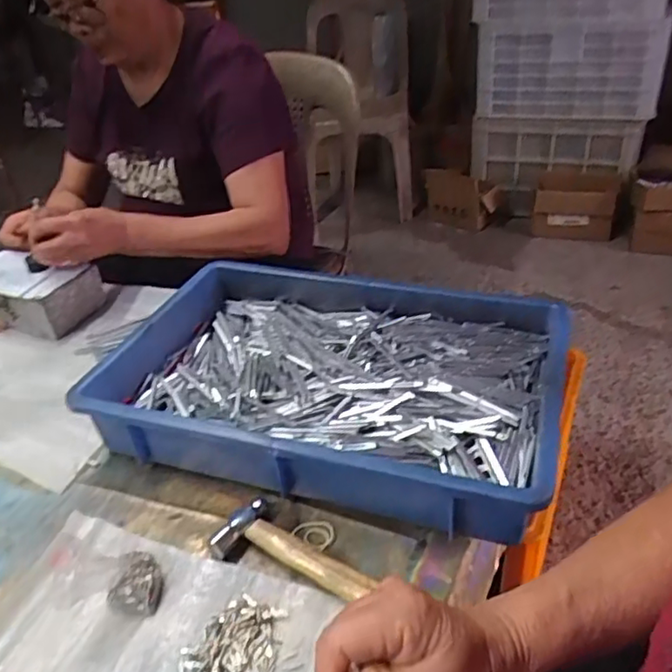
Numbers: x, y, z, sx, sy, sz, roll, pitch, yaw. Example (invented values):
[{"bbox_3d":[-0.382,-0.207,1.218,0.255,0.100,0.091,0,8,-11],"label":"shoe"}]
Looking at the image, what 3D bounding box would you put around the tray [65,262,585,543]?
[{"bbox_3d":[-0.007,0.045,0.629,0.427,0.087,0.276,9,36,19],"label":"tray"}]

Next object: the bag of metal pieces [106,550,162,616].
[{"bbox_3d":[-0.153,0.191,0.478,0.036,0.024,0.048,2,34,10],"label":"bag of metal pieces"}]

